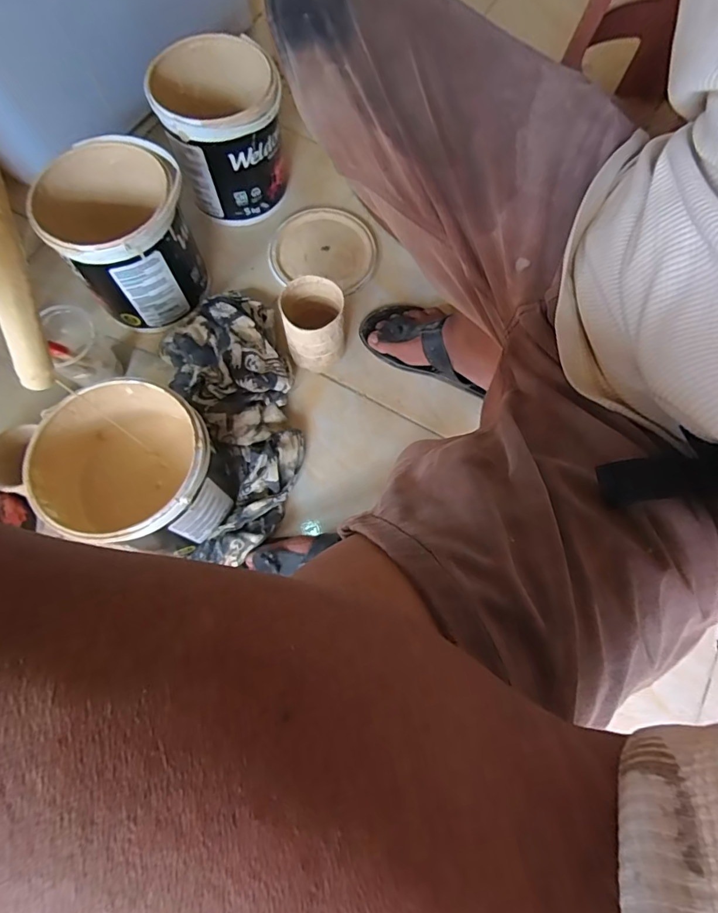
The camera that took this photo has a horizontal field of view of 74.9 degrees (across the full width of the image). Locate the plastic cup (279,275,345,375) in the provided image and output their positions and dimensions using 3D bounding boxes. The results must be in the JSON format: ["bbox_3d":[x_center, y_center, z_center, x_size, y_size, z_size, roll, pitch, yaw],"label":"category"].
[{"bbox_3d":[-0.064,-0.184,0.682,0.081,0.120,0.086,-6,73,-3],"label":"plastic cup"}]

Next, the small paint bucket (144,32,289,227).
[{"bbox_3d":[-0.207,-0.507,0.744,0.174,0.182,0.172,0,72,-1],"label":"small paint bucket"}]

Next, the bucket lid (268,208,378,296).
[{"bbox_3d":[-0.061,-0.353,0.791,0.174,0.011,0.156,11,73,2],"label":"bucket lid"}]

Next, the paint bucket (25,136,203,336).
[{"bbox_3d":[-0.326,-0.310,0.673,0.179,0.170,0.167,0,72,-1],"label":"paint bucket"}]

